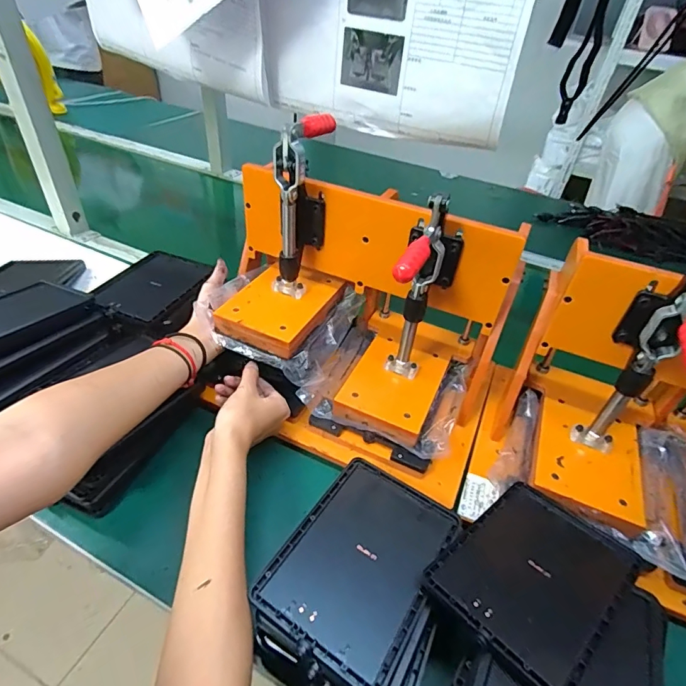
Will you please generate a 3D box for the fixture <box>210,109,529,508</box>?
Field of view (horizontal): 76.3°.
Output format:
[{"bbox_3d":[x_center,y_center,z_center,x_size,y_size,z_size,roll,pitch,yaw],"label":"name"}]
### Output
[{"bbox_3d":[0.010,-0.053,0.497,0.340,0.277,0.219,19,42,15],"label":"fixture"}]

